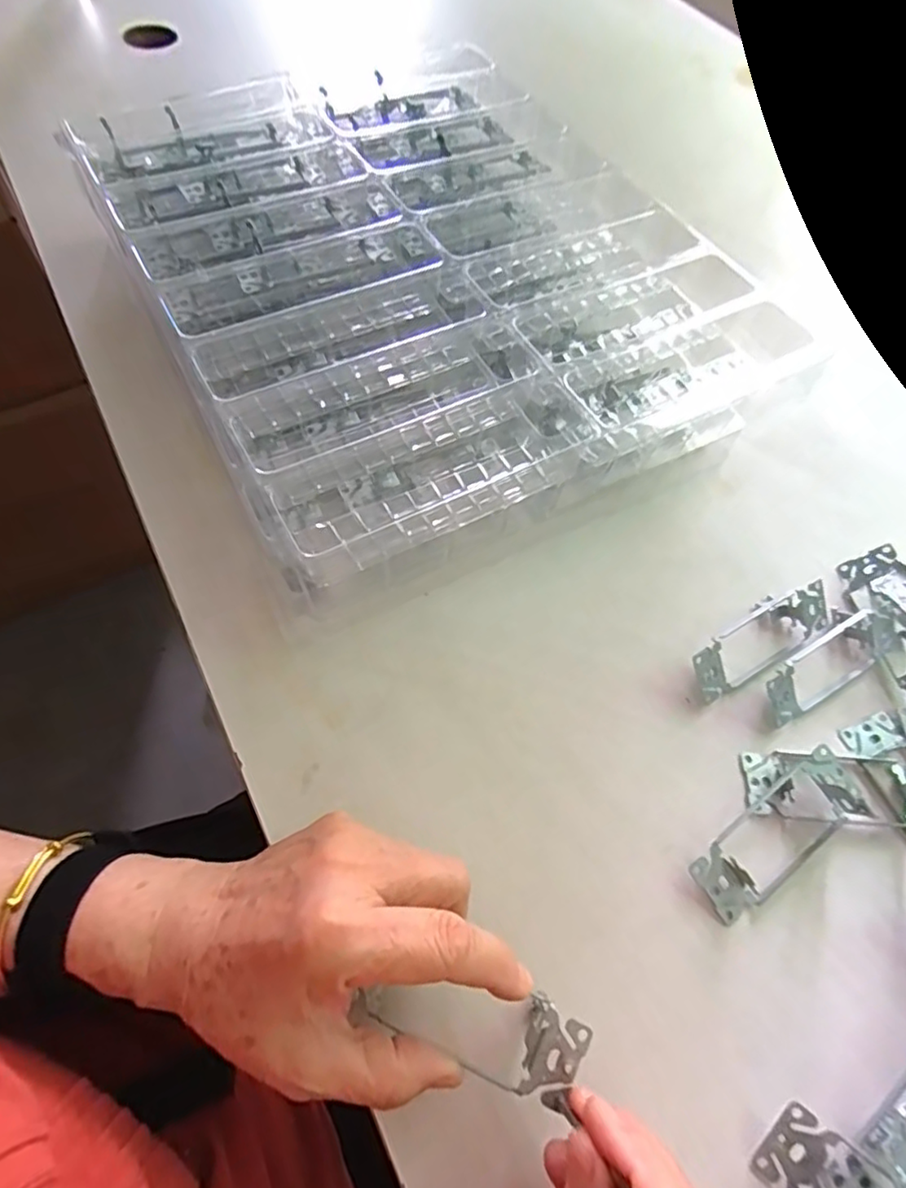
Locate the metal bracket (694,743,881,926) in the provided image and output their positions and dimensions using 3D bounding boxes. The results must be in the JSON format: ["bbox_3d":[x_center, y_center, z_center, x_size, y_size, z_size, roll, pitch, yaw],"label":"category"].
[{"bbox_3d":[0.170,0.122,0.302,0.102,0.025,0.038,-29,68,-18],"label":"metal bracket"}]

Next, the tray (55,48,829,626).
[{"bbox_3d":[-0.034,-0.223,0.426,0.335,0.092,0.384,-25,67,-16],"label":"tray"}]

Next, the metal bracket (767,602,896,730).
[{"bbox_3d":[0.226,0.037,0.351,0.111,0.025,0.034,-29,68,-18],"label":"metal bracket"}]

